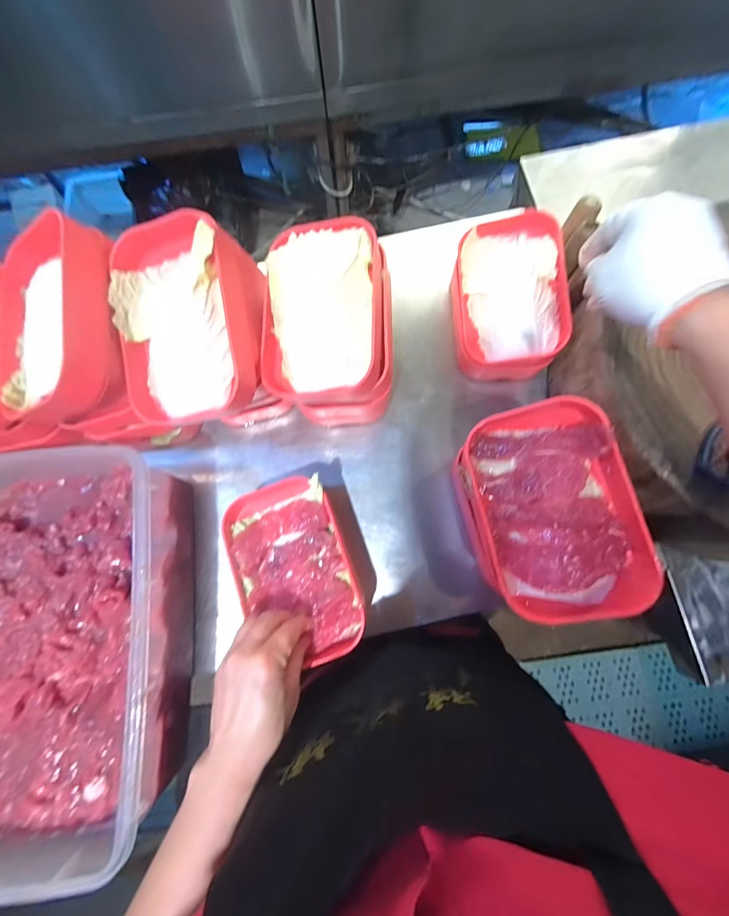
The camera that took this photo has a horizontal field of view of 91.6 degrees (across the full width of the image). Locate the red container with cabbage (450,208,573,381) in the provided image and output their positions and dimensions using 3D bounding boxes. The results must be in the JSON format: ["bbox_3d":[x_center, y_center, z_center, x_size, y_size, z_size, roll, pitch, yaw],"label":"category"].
[{"bbox_3d":[0.186,-0.207,0.468,0.122,0.084,0.199,-4,77,1],"label":"red container with cabbage"}]

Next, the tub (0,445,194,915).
[{"bbox_3d":[-0.326,0.180,0.368,0.254,0.107,0.371,-6,77,0],"label":"tub"}]

